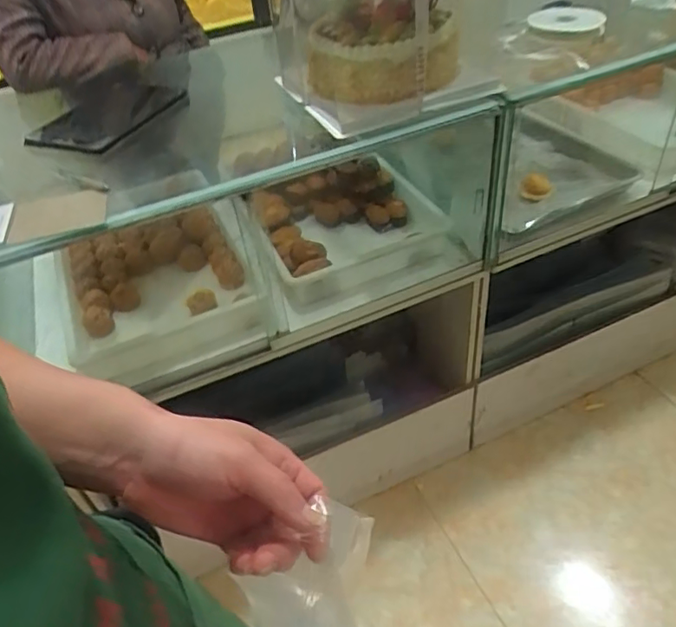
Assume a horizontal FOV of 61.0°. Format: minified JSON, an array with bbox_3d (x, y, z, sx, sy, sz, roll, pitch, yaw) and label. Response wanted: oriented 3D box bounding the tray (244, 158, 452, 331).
[{"bbox_3d":[0.026,-0.181,1.330,0.411,0.147,0.474,-14,42,-8],"label":"tray"}]

